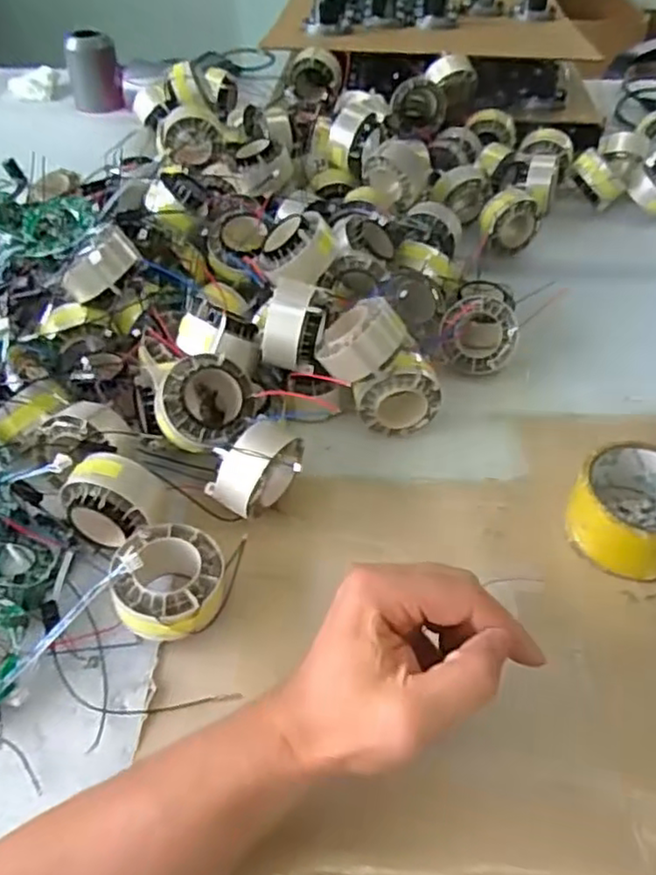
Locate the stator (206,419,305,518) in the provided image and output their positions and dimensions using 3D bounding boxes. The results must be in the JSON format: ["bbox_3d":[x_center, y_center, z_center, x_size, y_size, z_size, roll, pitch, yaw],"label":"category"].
[{"bbox_3d":[-0.046,0.026,0.462,0.035,0.074,0.066,32,53,28],"label":"stator"}]

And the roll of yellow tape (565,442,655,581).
[{"bbox_3d":[0.215,0.050,0.458,0.084,0.047,0.083,0,45,0],"label":"roll of yellow tape"}]

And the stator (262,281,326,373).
[{"bbox_3d":[-0.023,-0.084,0.506,0.041,0.051,0.052,12,46,12],"label":"stator"}]

